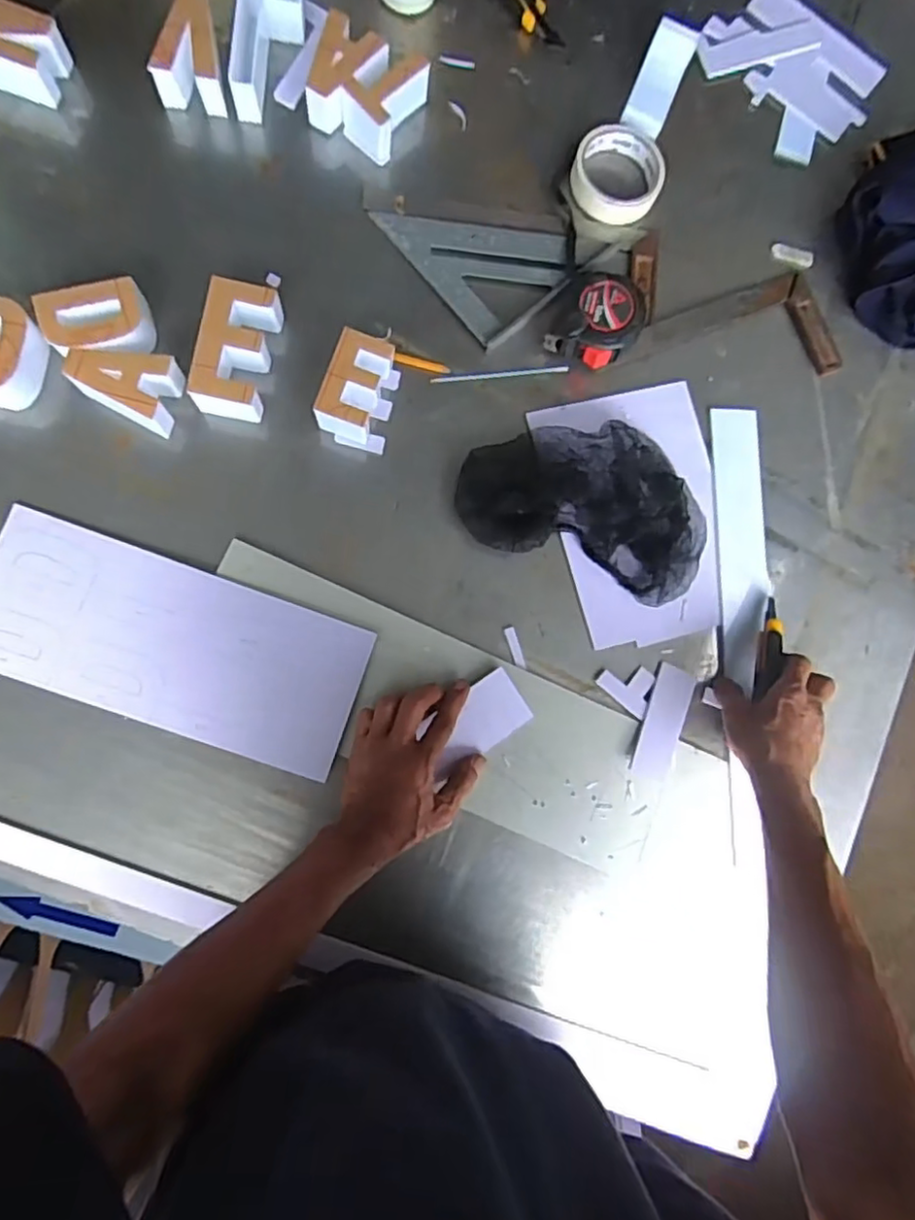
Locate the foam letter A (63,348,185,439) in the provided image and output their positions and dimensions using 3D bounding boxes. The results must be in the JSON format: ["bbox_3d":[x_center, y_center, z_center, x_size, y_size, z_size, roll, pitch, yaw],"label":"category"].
[{"bbox_3d":[-0.290,-0.198,0.557,0.087,0.038,0.061,21,83,-5],"label":"foam letter A"}]

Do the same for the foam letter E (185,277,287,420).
[{"bbox_3d":[-0.198,-0.232,0.575,0.059,0.045,0.116,12,83,-6],"label":"foam letter E"}]

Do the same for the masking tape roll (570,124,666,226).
[{"bbox_3d":[0.163,-0.443,0.642,0.092,0.019,0.096,1,85,-7],"label":"masking tape roll"}]

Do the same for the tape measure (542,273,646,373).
[{"bbox_3d":[0.135,-0.284,0.618,0.081,0.038,0.084,1,85,-7],"label":"tape measure"}]

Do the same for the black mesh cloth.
[{"bbox_3d":[0.127,-0.107,0.603,0.239,0.039,0.144,20,83,-5],"label":"black mesh cloth"}]

